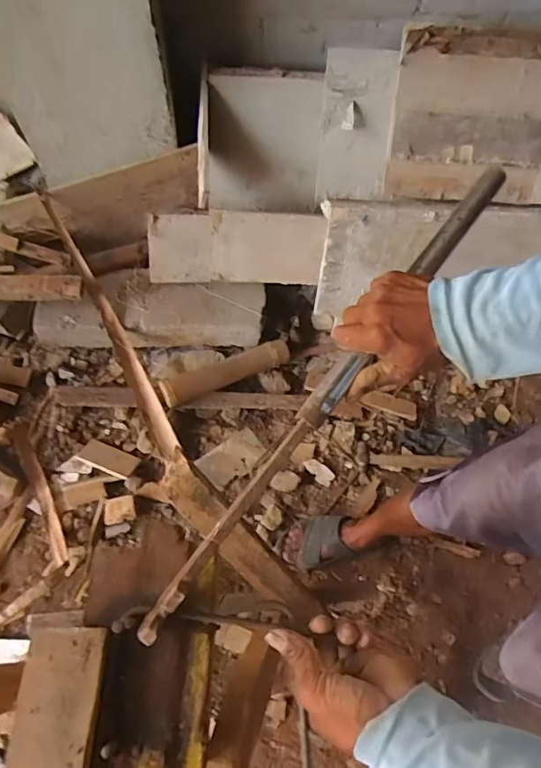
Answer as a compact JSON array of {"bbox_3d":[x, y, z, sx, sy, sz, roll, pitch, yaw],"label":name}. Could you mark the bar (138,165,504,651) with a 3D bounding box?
[{"bbox_3d":[0.069,-0.012,0.478,0.023,0.025,0.548,35,75,14],"label":"bar"}]

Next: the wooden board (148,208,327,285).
[{"bbox_3d":[-0.090,-0.341,1.296,0.438,0.175,0.035,3,26,6],"label":"wooden board"}]

